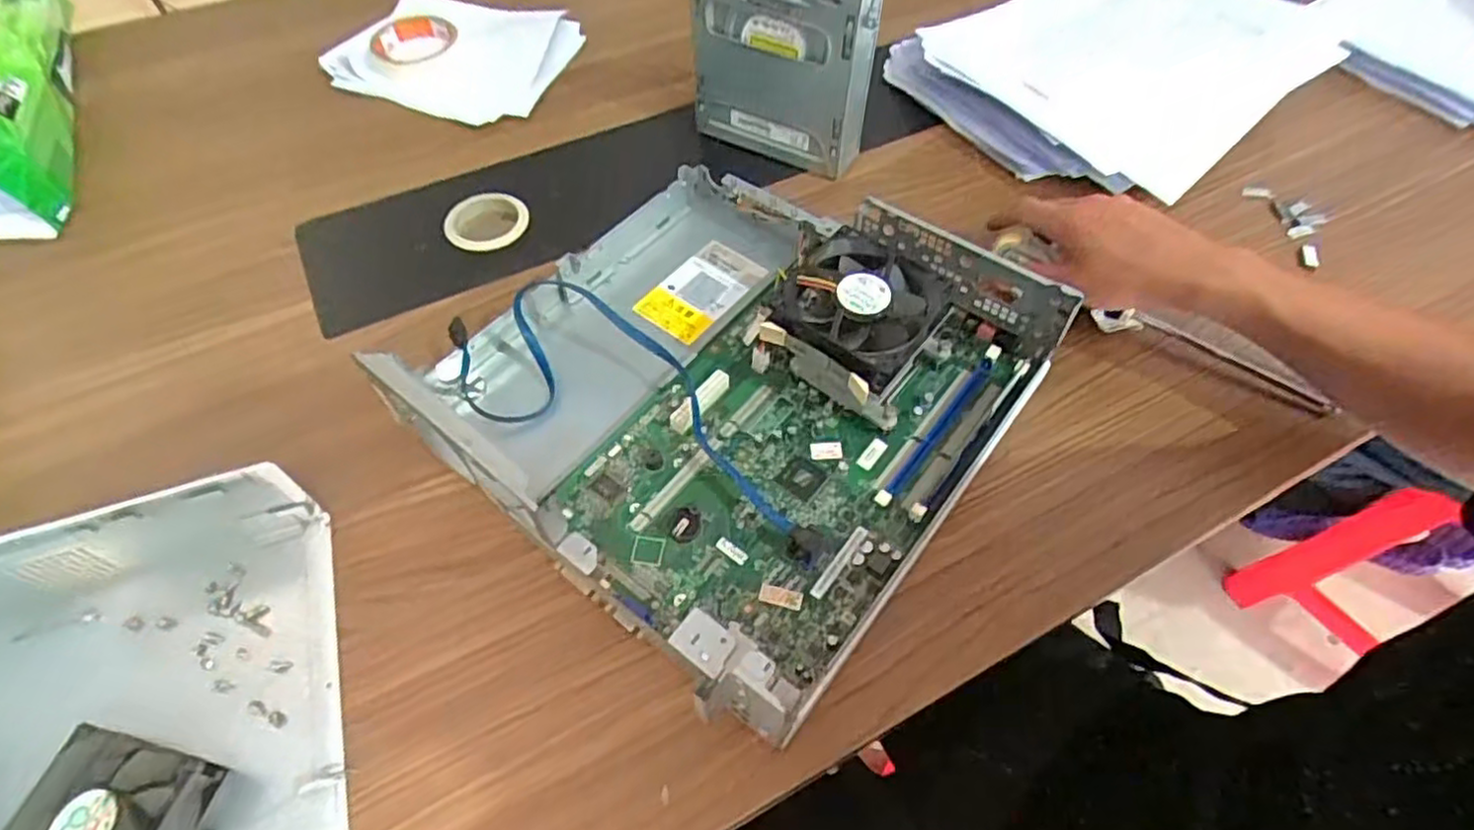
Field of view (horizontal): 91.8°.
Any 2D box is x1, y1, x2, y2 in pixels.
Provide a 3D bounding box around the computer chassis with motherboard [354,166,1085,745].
[{"bbox_3d":[-0.002,-0.029,0.486,0.328,0.091,0.327,35,65,19],"label":"computer chassis with motherboard"}]

